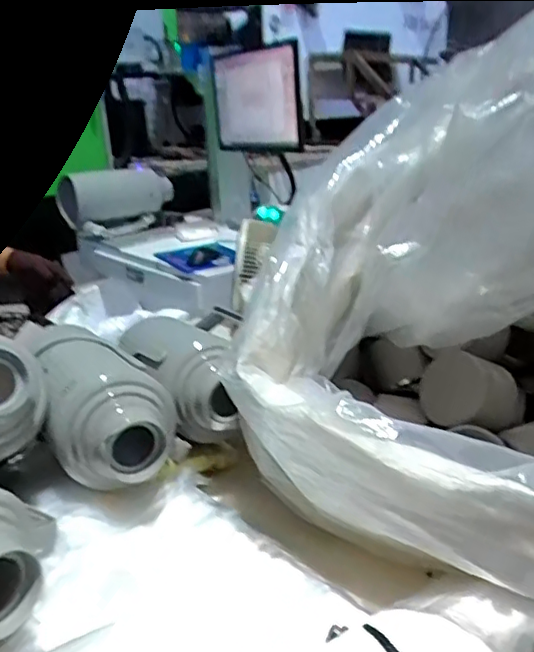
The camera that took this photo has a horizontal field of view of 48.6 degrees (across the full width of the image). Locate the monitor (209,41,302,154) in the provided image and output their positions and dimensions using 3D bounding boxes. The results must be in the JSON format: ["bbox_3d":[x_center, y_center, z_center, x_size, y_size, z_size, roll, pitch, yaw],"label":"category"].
[{"bbox_3d":[-0.040,-0.686,1.810,0.040,0.294,0.459,-25,29,-29],"label":"monitor"}]

